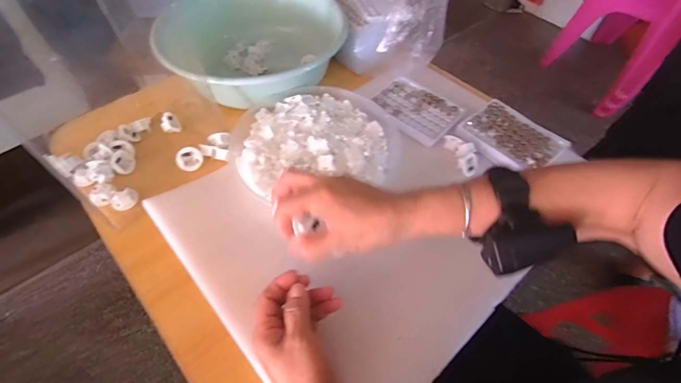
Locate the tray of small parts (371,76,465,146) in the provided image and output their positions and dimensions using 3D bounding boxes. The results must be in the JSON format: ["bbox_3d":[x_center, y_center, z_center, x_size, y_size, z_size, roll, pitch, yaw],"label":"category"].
[{"bbox_3d":[0.114,-0.131,0.555,0.130,0.010,0.101,34,60,19],"label":"tray of small parts"}]

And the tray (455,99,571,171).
[{"bbox_3d":[0.246,-0.078,0.517,0.100,0.013,0.125,-37,65,-25],"label":"tray"}]

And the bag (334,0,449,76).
[{"bbox_3d":[0.076,-0.331,0.595,0.191,0.184,0.226,2,55,-2],"label":"bag"}]

